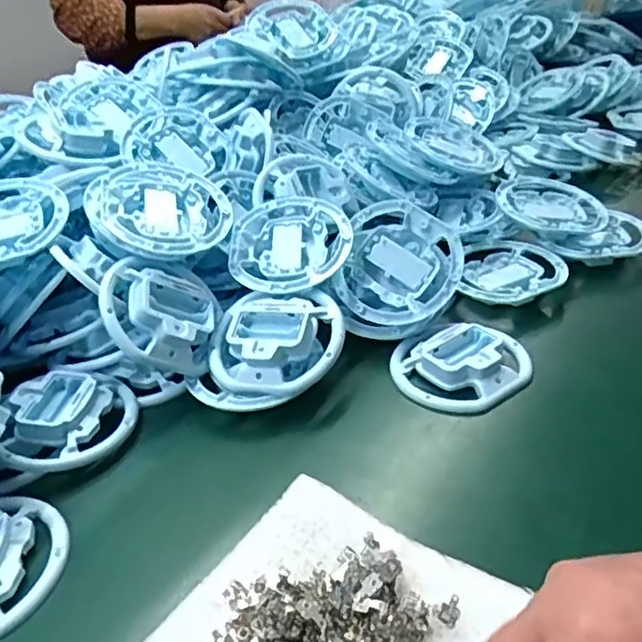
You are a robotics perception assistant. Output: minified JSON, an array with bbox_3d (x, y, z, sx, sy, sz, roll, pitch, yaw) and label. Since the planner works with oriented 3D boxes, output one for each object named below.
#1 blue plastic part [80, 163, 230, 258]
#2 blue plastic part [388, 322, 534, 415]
[{"bbox_3d":[-0.130,-0.087,0.510,0.107,0.024,0.103,39,46,17],"label":"blue plastic part"},{"bbox_3d":[0.104,0.032,0.479,0.101,0.024,0.090,10,38,21],"label":"blue plastic part"}]

